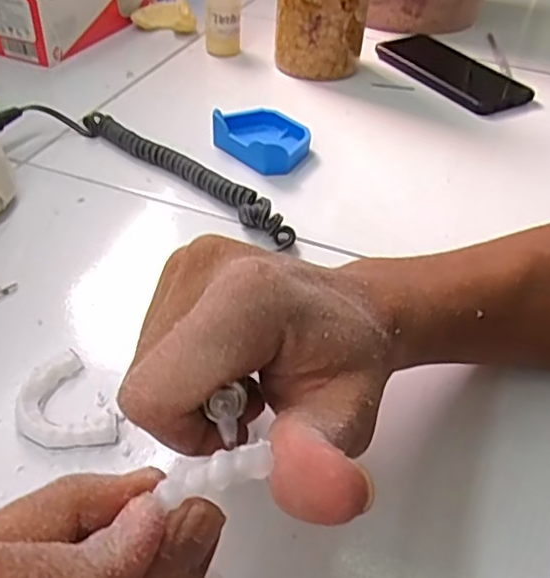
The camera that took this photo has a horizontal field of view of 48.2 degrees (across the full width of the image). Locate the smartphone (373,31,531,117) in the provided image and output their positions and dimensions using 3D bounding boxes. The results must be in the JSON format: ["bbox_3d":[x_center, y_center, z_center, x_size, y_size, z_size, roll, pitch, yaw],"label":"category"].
[{"bbox_3d":[0.182,-0.226,0.636,0.089,0.015,0.159,-23,50,-28],"label":"smartphone"}]

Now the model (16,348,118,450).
[{"bbox_3d":[-0.104,0.058,0.299,0.039,0.010,0.060,-24,50,-28],"label":"model"}]

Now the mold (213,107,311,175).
[{"bbox_3d":[-0.007,-0.123,0.499,0.076,0.026,0.060,30,48,24],"label":"mold"}]

